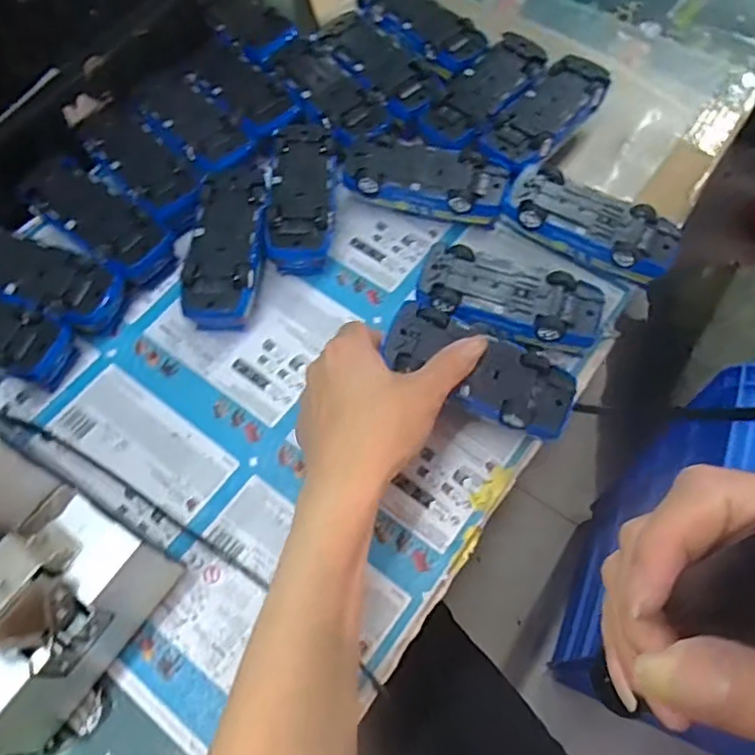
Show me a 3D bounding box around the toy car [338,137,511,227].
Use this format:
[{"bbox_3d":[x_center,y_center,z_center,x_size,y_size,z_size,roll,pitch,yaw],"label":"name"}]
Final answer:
[{"bbox_3d":[0.038,-0.157,0.497,0.127,0.037,0.059,11,63,9],"label":"toy car"}]

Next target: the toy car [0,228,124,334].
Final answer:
[{"bbox_3d":[-0.254,-0.069,0.465,0.126,0.044,0.053,16,65,10],"label":"toy car"}]

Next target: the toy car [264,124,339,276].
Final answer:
[{"bbox_3d":[-0.061,-0.144,0.495,0.060,0.035,0.134,-6,64,-1],"label":"toy car"}]

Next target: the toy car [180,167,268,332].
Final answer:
[{"bbox_3d":[-0.114,-0.098,0.473,0.054,0.034,0.135,1,64,3],"label":"toy car"}]

